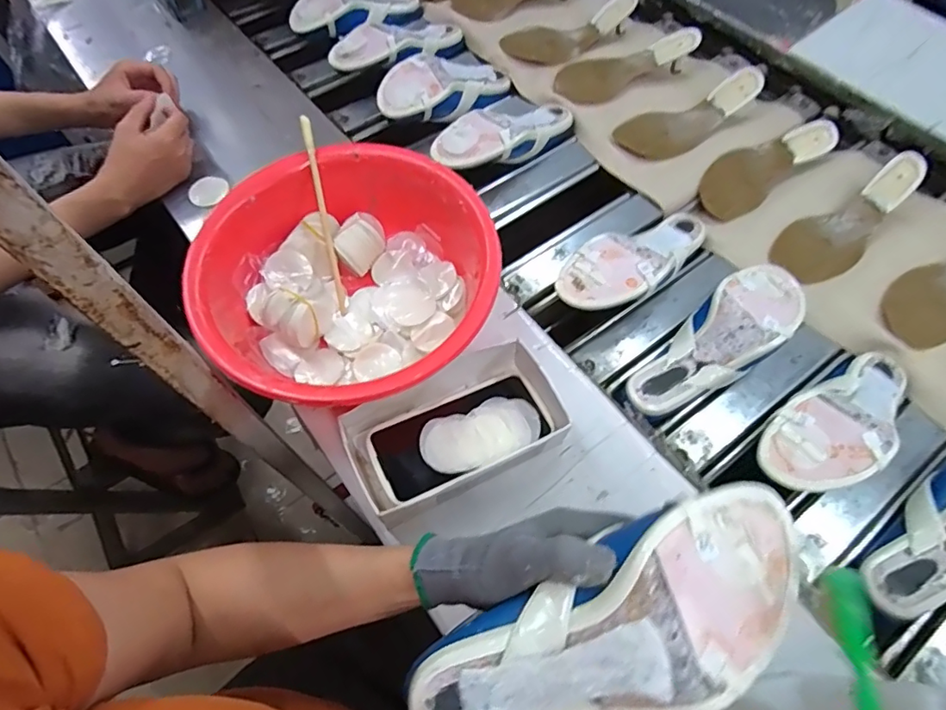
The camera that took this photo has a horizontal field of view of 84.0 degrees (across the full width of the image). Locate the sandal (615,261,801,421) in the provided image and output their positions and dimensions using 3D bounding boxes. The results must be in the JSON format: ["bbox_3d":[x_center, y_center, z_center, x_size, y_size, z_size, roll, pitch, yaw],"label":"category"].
[{"bbox_3d":[0.259,-0.012,0.559,0.228,0.049,0.084,-40,66,-2],"label":"sandal"}]

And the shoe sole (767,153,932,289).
[{"bbox_3d":[0.482,-0.171,0.665,0.226,0.028,0.080,-38,66,-2],"label":"shoe sole"}]

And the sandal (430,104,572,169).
[{"bbox_3d":[0.048,-0.298,0.713,0.222,0.064,0.085,-27,63,-17],"label":"sandal"}]

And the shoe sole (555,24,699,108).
[{"bbox_3d":[0.238,-0.448,0.810,0.238,0.044,0.077,-20,64,-10],"label":"shoe sole"}]

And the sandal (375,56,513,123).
[{"bbox_3d":[-0.042,-0.393,0.771,0.216,0.055,0.088,-25,62,-30],"label":"sandal"}]

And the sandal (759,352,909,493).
[{"bbox_3d":[0.367,0.061,0.517,0.228,0.062,0.088,-33,67,-16],"label":"sandal"}]

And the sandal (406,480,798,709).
[{"bbox_3d":[0.076,0.145,0.273,0.222,0.038,0.084,-26,62,-1],"label":"sandal"}]

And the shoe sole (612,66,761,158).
[{"bbox_3d":[0.318,-0.344,0.764,0.223,0.034,0.069,-26,62,0],"label":"shoe sole"}]

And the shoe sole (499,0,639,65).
[{"bbox_3d":[0.158,-0.532,0.869,0.227,0.044,0.073,-22,61,2],"label":"shoe sole"}]

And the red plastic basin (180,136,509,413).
[{"bbox_3d":[-0.117,-0.065,0.518,0.265,0.108,0.271,0,62,0],"label":"red plastic basin"}]

